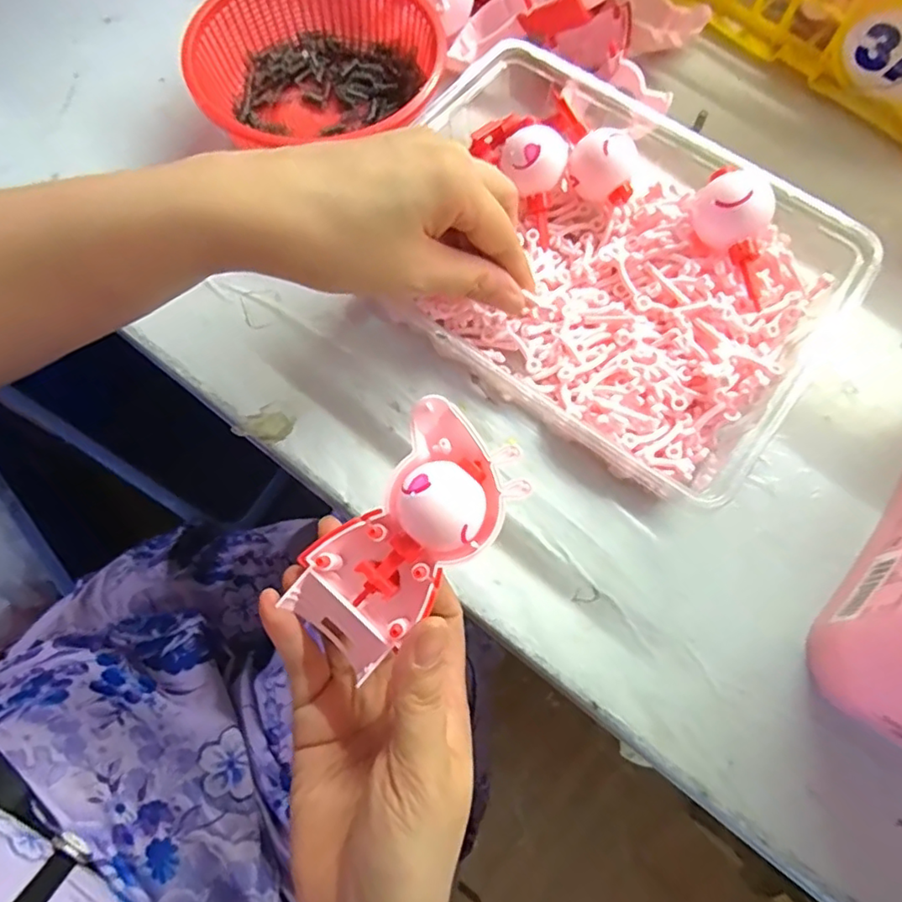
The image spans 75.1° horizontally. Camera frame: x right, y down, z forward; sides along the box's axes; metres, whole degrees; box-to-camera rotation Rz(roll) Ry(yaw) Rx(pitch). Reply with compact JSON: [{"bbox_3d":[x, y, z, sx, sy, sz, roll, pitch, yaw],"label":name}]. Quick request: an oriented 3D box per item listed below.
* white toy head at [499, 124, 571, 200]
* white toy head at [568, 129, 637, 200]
[{"bbox_3d":[0.043,-0.149,0.306,0.033,0.026,0.031,9,71,2],"label":"white toy head"},{"bbox_3d":[0.079,-0.149,0.303,0.032,0.024,0.026,18,72,5],"label":"white toy head"}]

